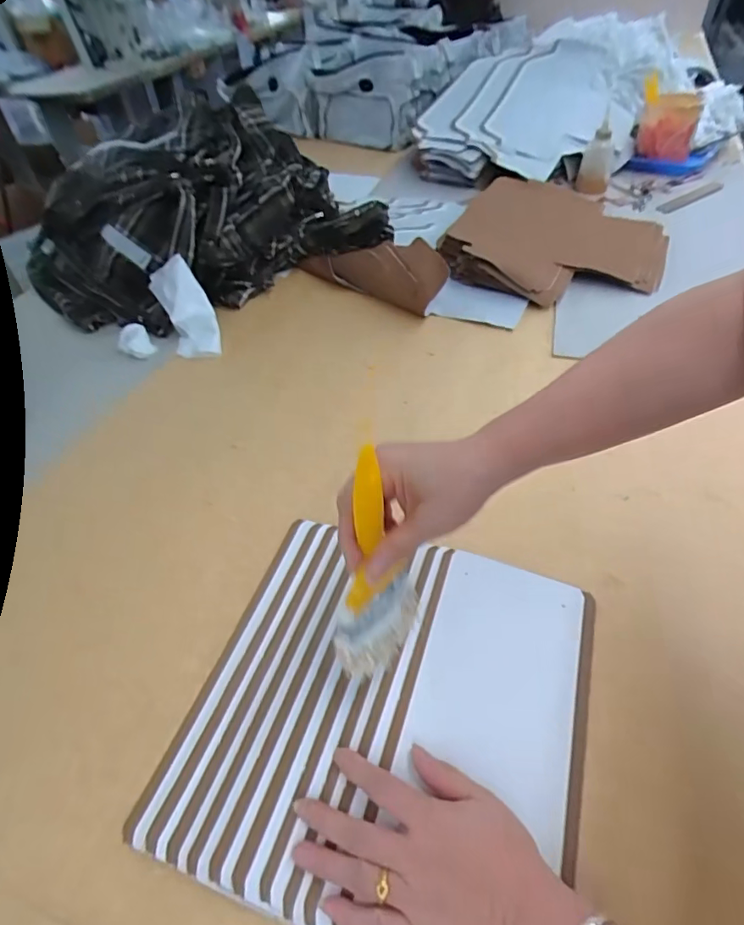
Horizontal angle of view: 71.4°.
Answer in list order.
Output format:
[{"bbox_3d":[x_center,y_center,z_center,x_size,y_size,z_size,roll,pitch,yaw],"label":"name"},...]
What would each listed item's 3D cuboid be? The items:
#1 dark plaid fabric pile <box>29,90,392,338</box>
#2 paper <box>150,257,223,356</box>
[{"bbox_3d":[-0.296,-0.417,0.859,0.539,0.203,0.350,-24,51,-16],"label":"dark plaid fabric pile"},{"bbox_3d":[-0.277,-0.224,0.767,0.076,0.144,0.026,-19,10,16],"label":"paper"}]

